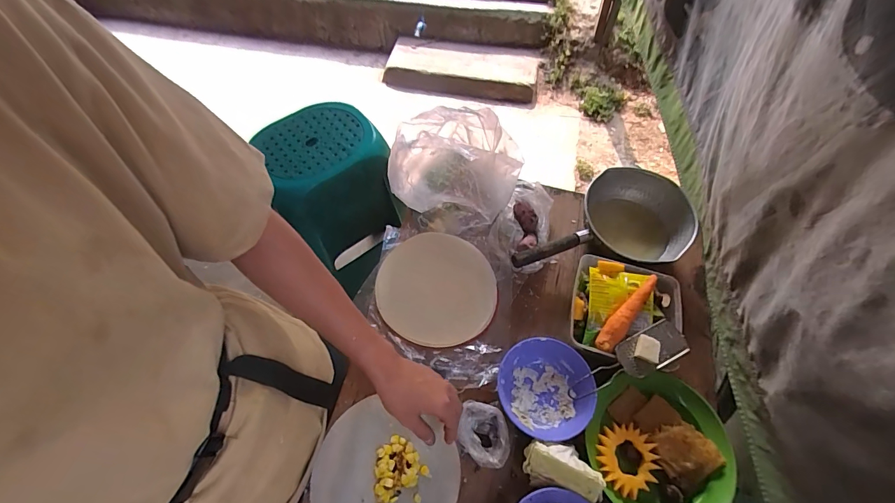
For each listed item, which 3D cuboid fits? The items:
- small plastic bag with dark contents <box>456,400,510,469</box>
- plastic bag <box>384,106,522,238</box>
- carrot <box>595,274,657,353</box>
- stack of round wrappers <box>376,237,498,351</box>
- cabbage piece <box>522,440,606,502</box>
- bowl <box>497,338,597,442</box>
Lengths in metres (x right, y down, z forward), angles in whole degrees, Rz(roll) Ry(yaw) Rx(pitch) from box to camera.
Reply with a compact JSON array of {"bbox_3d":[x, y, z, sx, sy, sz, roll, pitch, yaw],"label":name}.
[{"bbox_3d":[0.051,0.264,0.550,0.073,0.043,0.078,10,61,6],"label":"small plastic bag with dark contents"},{"bbox_3d":[0.019,-0.155,0.670,0.208,0.153,0.202,11,61,6],"label":"plastic bag"},{"bbox_3d":[0.279,0.093,0.592,0.029,0.030,0.138,36,66,18],"label":"carrot"},{"bbox_3d":[-0.019,0.064,0.670,0.201,0.028,0.194,10,61,5],"label":"stack of round wrappers"},{"bbox_3d":[0.159,0.302,0.530,0.102,0.049,0.057,12,61,7],"label":"cabbage piece"},{"bbox_3d":[0.148,0.207,0.582,0.133,0.059,0.138,0,60,0],"label":"bowl"}]

